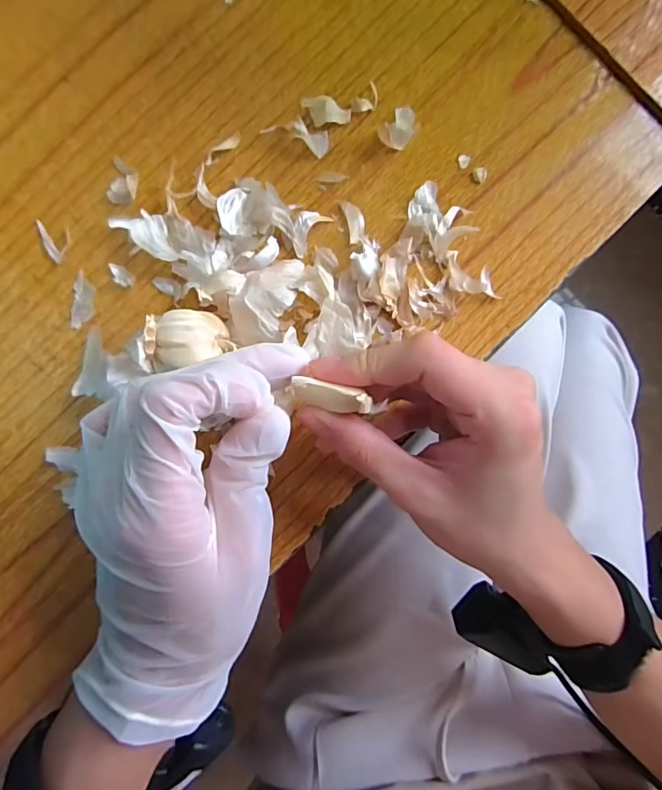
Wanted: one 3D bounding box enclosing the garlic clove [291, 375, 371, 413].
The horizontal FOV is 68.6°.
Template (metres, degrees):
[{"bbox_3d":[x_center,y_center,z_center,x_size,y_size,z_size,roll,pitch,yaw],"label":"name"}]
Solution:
[{"bbox_3d":[0.000,0.001,0.191,0.032,0.010,0.009,12,89,16],"label":"garlic clove"}]

